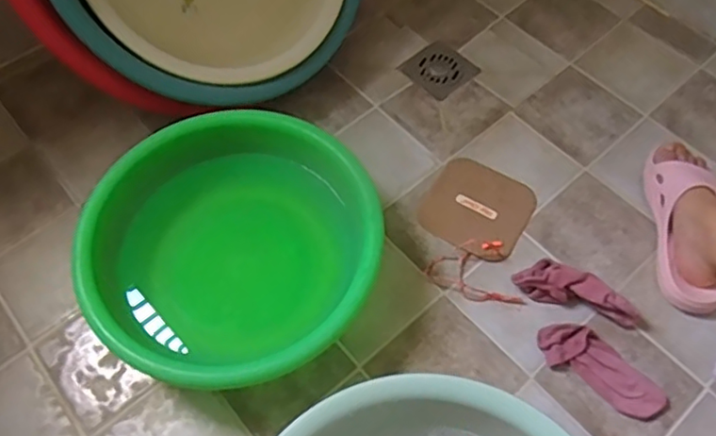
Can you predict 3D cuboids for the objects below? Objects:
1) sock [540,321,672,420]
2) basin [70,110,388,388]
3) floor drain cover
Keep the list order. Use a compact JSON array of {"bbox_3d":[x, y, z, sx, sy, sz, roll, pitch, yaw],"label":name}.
[{"bbox_3d":[0.299,0.182,0.738,0.157,0.023,0.064,31,66,18],"label":"sock"},{"bbox_3d":[-0.147,0.047,0.764,0.340,0.136,0.344,-1,60,1],"label":"basin"},{"bbox_3d":[0.137,-0.251,1.014,0.100,0.006,0.104,-39,66,-19],"label":"floor drain cover"}]

